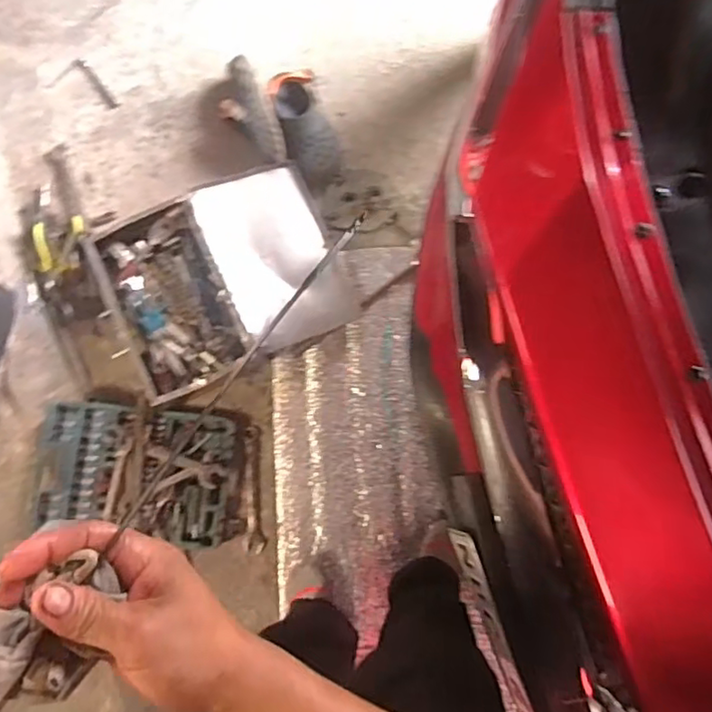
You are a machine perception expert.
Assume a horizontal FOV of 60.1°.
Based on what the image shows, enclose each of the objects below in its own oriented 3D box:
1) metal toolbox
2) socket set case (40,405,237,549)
[{"bbox_3d":[-0.294,-0.166,1.337,0.505,0.104,0.405,-23,81,-3],"label":"metal toolbox"},{"bbox_3d":[-0.462,0.249,1.299,0.402,0.054,0.277,6,81,1],"label":"socket set case"}]

